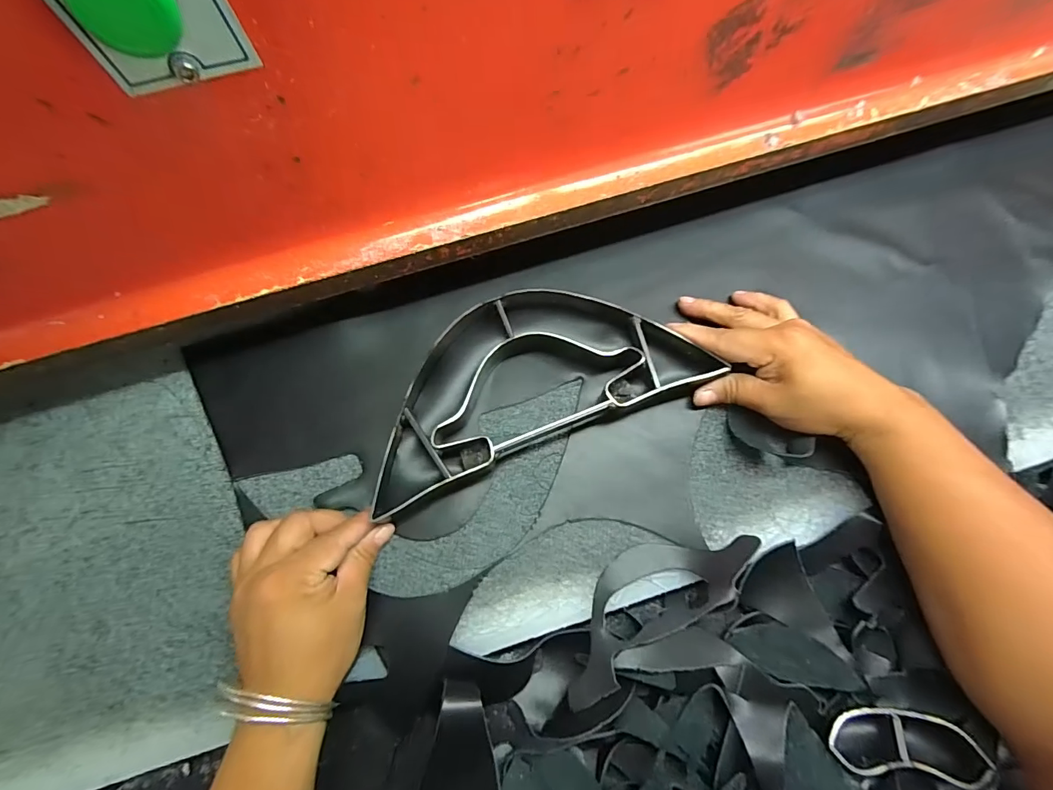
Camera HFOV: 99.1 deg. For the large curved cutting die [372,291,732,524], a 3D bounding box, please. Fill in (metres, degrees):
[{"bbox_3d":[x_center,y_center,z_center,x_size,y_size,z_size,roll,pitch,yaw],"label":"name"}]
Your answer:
[{"bbox_3d":[-0.002,-0.017,0.343,0.262,0.029,0.121,-23,73,-6],"label":"large curved cutting die"}]

